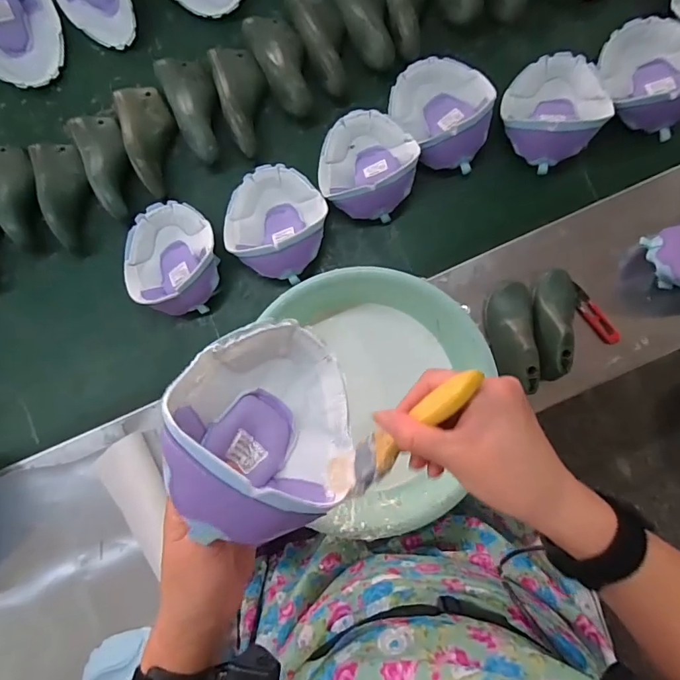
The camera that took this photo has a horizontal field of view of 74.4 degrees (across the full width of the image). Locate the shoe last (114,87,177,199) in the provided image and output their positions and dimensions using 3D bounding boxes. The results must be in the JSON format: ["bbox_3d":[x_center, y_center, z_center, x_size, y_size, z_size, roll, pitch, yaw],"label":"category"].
[{"bbox_3d":[-0.278,-0.299,0.657,0.065,0.051,0.164,-18,84,0],"label":"shoe last"}]

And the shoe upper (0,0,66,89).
[{"bbox_3d":[-0.487,-0.464,0.662,0.137,0.076,0.142,0,86,0],"label":"shoe upper"}]

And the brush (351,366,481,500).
[{"bbox_3d":[0.048,0.061,0.304,0.024,0.031,0.129,45,126,4],"label":"brush"}]

